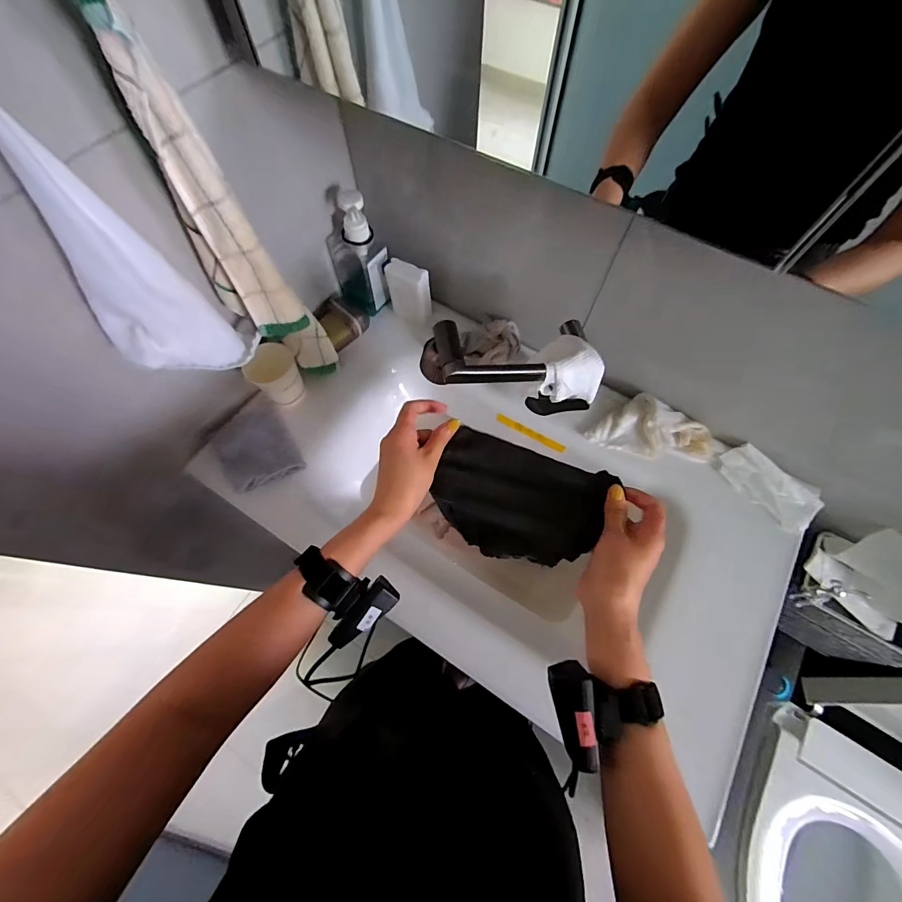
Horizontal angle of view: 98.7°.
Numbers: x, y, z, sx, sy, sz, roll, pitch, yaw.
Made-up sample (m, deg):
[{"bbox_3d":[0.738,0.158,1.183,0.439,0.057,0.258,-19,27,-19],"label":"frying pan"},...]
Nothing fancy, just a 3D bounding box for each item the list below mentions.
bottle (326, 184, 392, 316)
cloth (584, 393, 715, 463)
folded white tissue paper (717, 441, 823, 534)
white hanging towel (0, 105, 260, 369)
[{"bbox_3d":[-0.149,-0.311,0.621,0.077,0.182,0.067,36,71,14],"label":"bottle"},{"bbox_3d":[0.311,-0.036,0.579,0.187,0.047,0.088,18,68,8],"label":"cloth"},{"bbox_3d":[0.457,0.051,0.558,0.130,0.011,0.070,38,91,17],"label":"folded white tissue paper"},{"bbox_3d":[-0.297,-0.161,0.366,0.068,0.255,0.107,26,69,10],"label":"white hanging towel"}]

